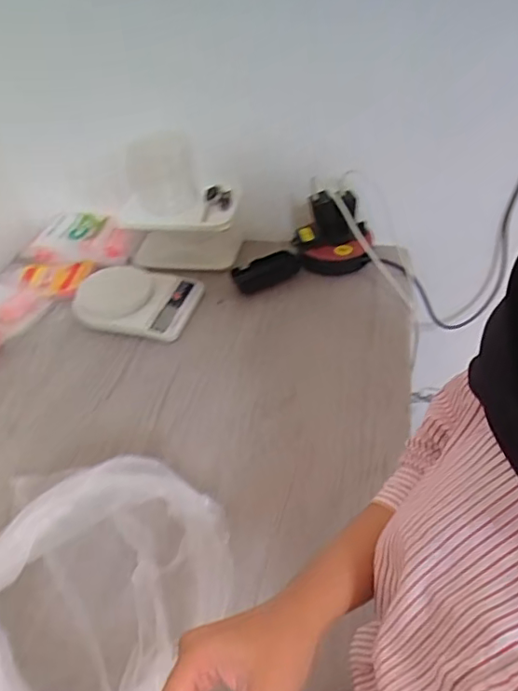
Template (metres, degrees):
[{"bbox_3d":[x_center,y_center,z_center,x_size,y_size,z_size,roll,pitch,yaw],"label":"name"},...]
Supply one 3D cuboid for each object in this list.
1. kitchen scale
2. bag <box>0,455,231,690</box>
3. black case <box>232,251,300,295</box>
[{"bbox_3d":[-0.179,-0.072,0.828,0.169,0.046,0.126,8,44,15],"label":"kitchen scale"},{"bbox_3d":[-0.118,0.209,0.444,0.211,0.145,0.215,-18,44,-13],"label":"bag"},{"bbox_3d":[0.010,-0.117,0.882,0.109,0.025,0.051,-25,46,-20],"label":"black case"}]

